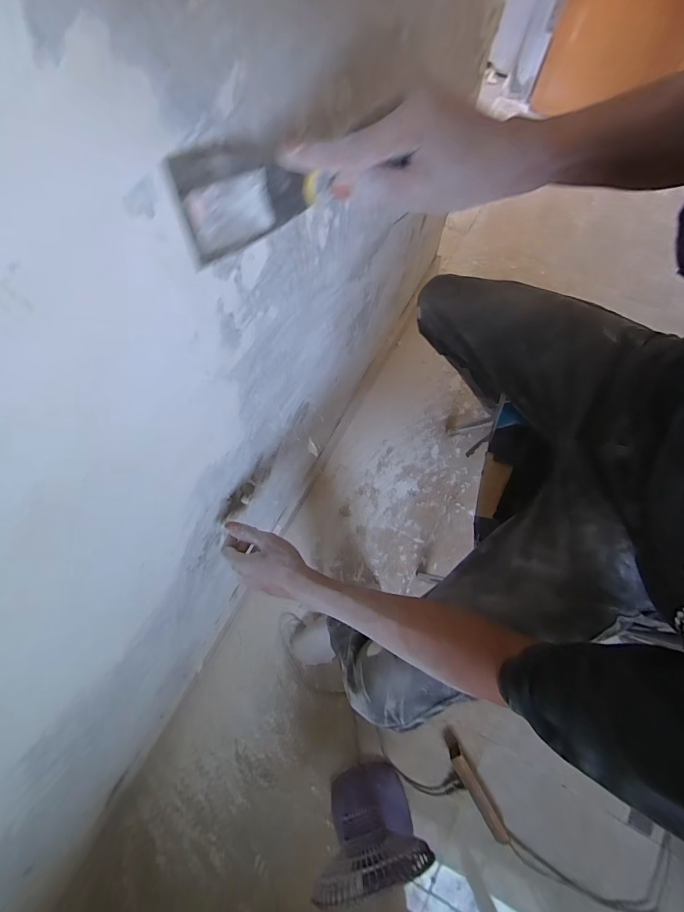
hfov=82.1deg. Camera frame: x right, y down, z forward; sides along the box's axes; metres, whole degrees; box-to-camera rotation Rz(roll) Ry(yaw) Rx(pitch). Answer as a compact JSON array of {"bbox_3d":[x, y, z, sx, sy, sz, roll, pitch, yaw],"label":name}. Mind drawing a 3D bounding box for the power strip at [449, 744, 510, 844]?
[{"bbox_3d":[0.287,0.713,0.828,0.031,0.035,0.192,-29,76,-6],"label":"power strip"}]

